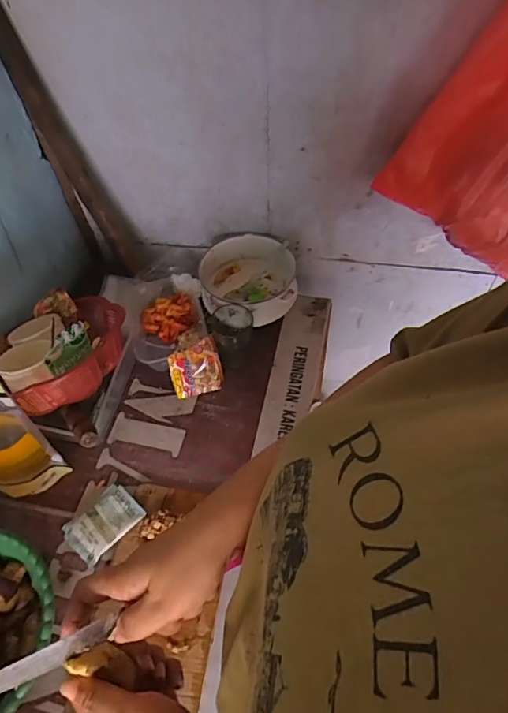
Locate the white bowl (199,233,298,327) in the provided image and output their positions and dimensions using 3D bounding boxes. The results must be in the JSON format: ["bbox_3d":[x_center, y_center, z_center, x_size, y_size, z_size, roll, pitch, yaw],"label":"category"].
[{"bbox_3d":[-0.012,-0.128,0.811,0.161,0.080,0.160,-2,54,3],"label":"white bowl"}]

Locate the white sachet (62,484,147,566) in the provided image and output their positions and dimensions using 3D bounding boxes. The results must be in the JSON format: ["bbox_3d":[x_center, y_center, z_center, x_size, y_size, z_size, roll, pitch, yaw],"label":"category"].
[{"bbox_3d":[-0.201,0.222,0.614,0.092,0.013,0.067,-40,61,-22],"label":"white sachet"}]

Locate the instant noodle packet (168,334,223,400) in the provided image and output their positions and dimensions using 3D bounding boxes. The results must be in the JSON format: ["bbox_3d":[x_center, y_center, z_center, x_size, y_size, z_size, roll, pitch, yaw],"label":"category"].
[{"bbox_3d":[-0.092,0.019,0.721,0.077,0.083,0.006,-12,12,-2],"label":"instant noodle packet"}]

